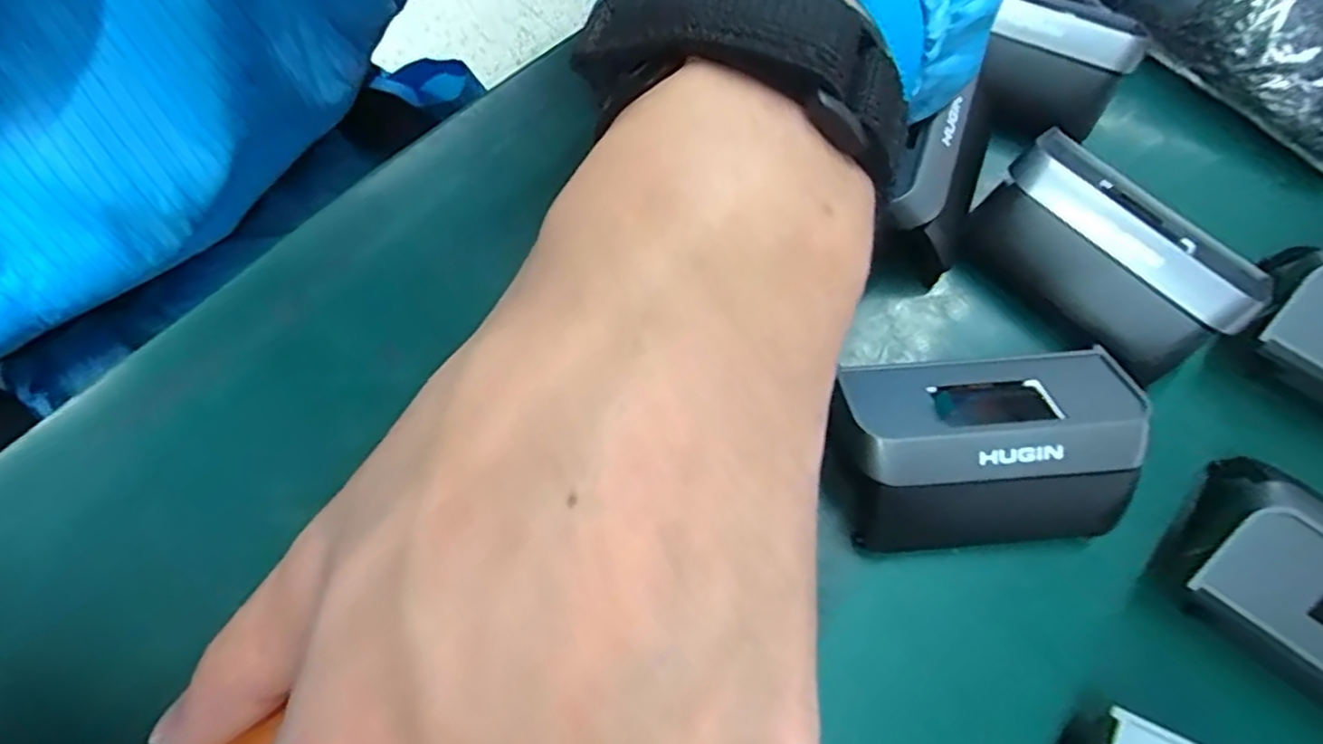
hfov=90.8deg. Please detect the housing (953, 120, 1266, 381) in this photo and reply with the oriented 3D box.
[{"bbox_3d":[0.126,-0.033,0.187,0.031,0.028,0.070,-40,76,-15],"label":"housing"}]

